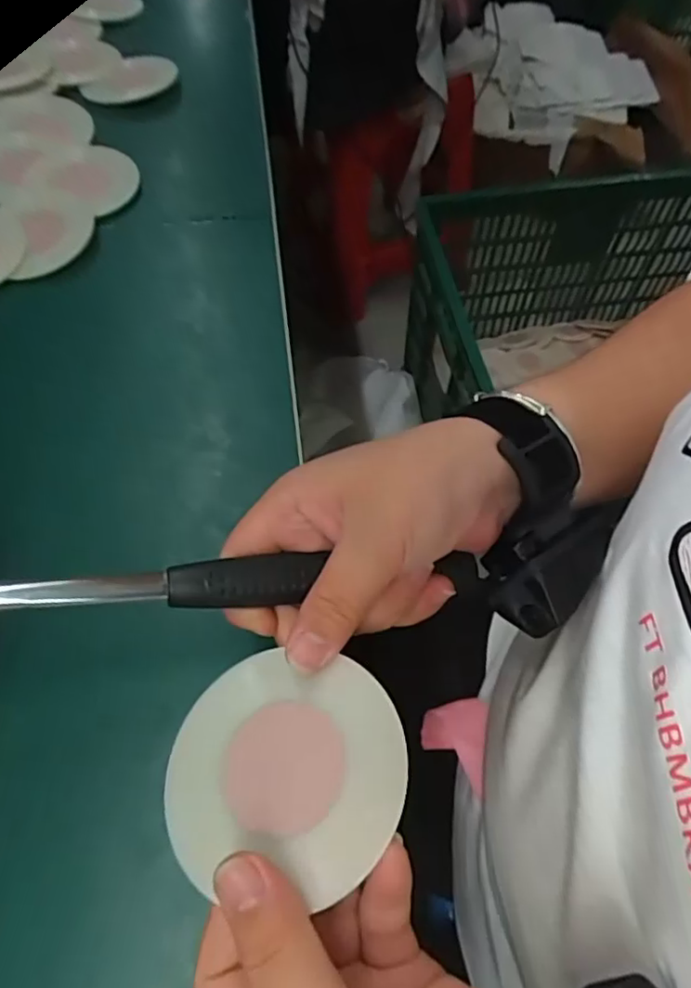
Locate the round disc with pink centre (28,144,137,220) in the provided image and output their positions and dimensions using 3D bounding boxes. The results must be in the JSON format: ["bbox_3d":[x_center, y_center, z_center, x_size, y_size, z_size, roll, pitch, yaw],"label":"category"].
[{"bbox_3d":[-0.205,-0.246,0.475,0.073,0.006,0.084,31,60,7],"label":"round disc with pink centre"}]

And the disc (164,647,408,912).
[{"bbox_3d":[-0.021,0.096,0.216,0.082,0.004,0.076,-1,53,12],"label":"disc"}]

